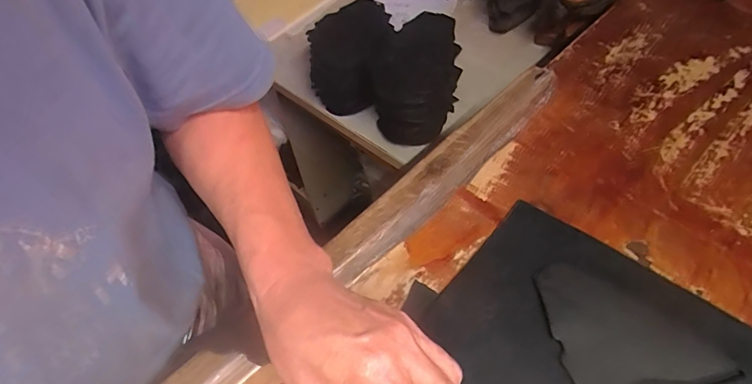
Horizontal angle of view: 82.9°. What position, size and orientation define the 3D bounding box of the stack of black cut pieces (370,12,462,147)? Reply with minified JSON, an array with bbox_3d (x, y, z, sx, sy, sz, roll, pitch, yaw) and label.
[{"bbox_3d":[0.068,-0.183,0.698,0.120,0.123,0.191,9,50,11],"label":"stack of black cut pieces"}]

